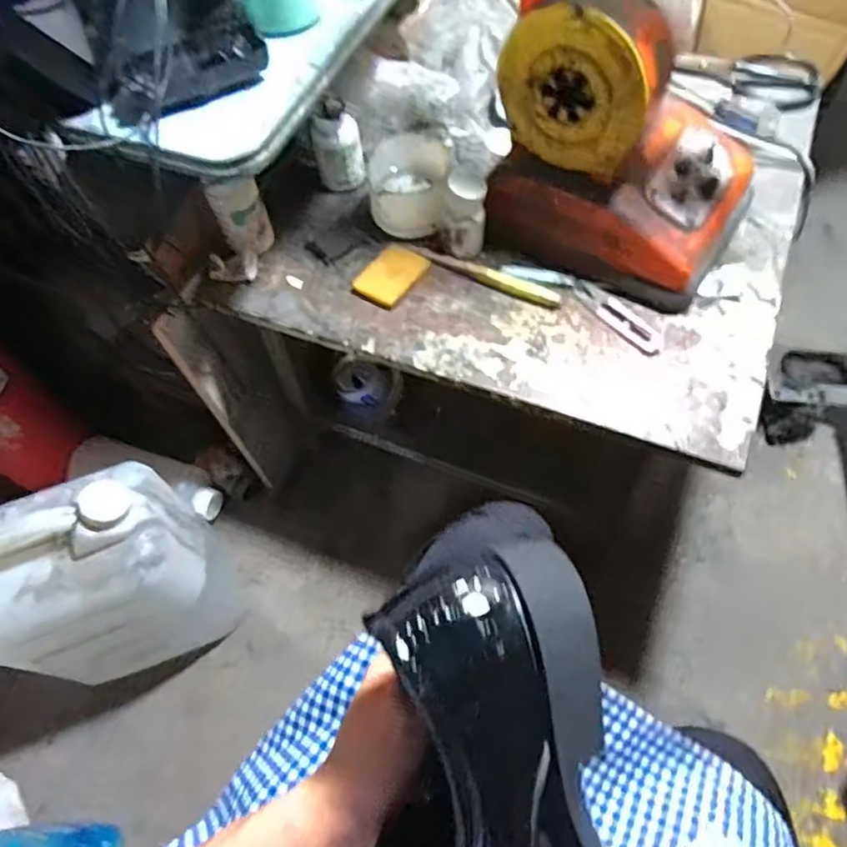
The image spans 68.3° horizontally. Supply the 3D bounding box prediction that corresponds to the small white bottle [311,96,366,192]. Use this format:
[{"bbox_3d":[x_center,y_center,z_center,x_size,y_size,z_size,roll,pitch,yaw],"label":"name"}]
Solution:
[{"bbox_3d":[-0.093,-0.304,0.682,0.049,0.076,0.059,-7,62,0],"label":"small white bottle"}]

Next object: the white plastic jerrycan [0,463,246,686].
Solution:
[{"bbox_3d":[-0.370,0.180,0.719,0.230,0.286,0.153,-24,63,-9],"label":"white plastic jerrycan"}]

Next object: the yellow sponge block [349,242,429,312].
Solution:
[{"bbox_3d":[-0.033,-0.150,0.631,0.049,0.008,0.073,31,68,19],"label":"yellow sponge block"}]

